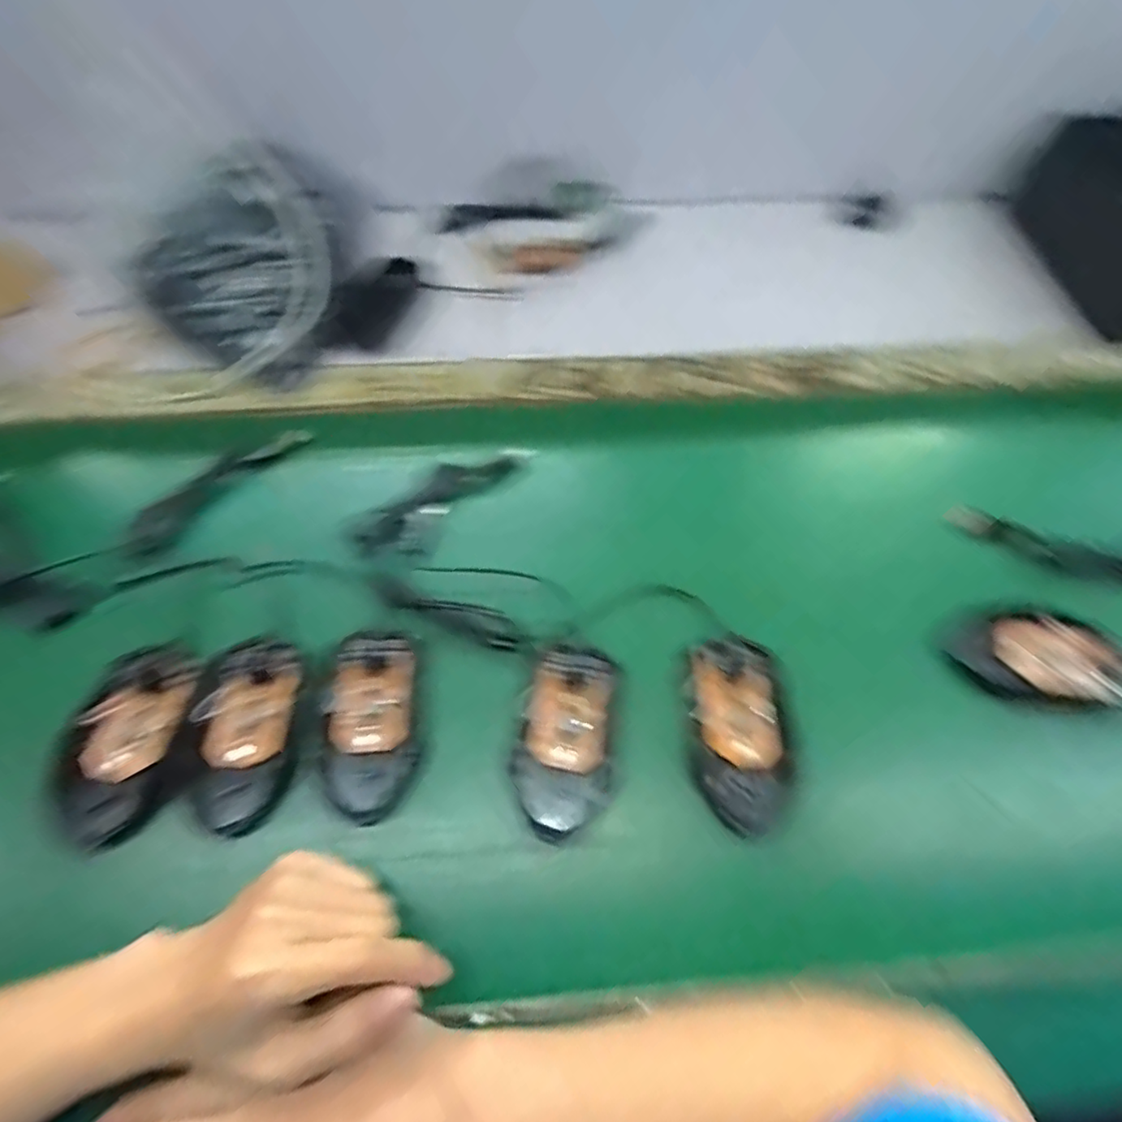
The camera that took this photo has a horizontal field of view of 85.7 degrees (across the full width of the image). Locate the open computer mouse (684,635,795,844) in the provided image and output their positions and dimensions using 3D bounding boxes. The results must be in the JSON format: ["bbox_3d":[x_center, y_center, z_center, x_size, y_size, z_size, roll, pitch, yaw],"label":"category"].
[{"bbox_3d":[0.109,0.103,0.366,0.056,0.021,0.111,-1,60,-1],"label":"open computer mouse"}]

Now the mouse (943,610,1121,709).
[{"bbox_3d":[0.310,0.064,0.392,0.095,0.032,0.052,13,60,7],"label":"mouse"}]

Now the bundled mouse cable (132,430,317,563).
[{"bbox_3d":[-0.255,-0.056,0.449,0.031,0.011,0.145,34,65,18],"label":"bundled mouse cable"}]

